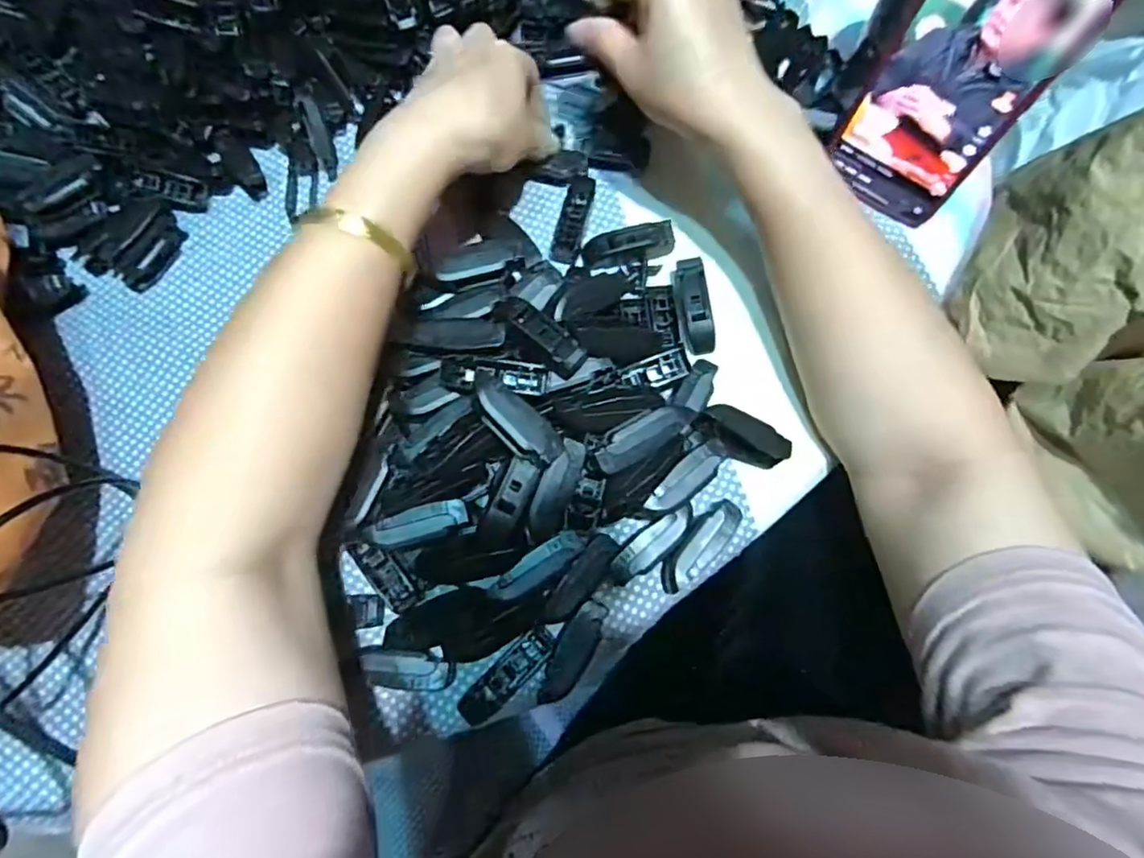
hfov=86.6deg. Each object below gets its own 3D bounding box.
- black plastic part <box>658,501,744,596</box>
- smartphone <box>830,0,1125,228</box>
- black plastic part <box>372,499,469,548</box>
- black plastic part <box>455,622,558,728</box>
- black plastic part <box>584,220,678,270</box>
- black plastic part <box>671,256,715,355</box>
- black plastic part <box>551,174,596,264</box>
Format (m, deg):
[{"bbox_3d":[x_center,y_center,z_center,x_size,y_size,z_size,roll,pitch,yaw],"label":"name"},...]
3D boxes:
[{"bbox_3d":[0.067,0.061,0.319,0.055,0.016,0.019,-44,78,-9],"label":"black plastic part"},{"bbox_3d":[0.200,-0.183,0.313,0.076,0.154,0.008,38,61,11],"label":"smartphone"},{"bbox_3d":[-0.075,0.047,0.302,0.046,0.006,0.017,-15,75,-2],"label":"black plastic part"},{"bbox_3d":[-0.032,0.124,0.306,0.057,0.008,0.016,-44,78,-9],"label":"black plastic part"},{"bbox_3d":[0.034,-0.113,0.372,0.055,0.015,0.017,-10,75,-1],"label":"black plastic part"},{"bbox_3d":[0.071,-0.072,0.355,0.020,0.012,0.056,-6,75,0],"label":"black plastic part"},{"bbox_3d":[0.002,-0.131,0.377,0.017,0.009,0.060,13,76,5],"label":"black plastic part"}]

